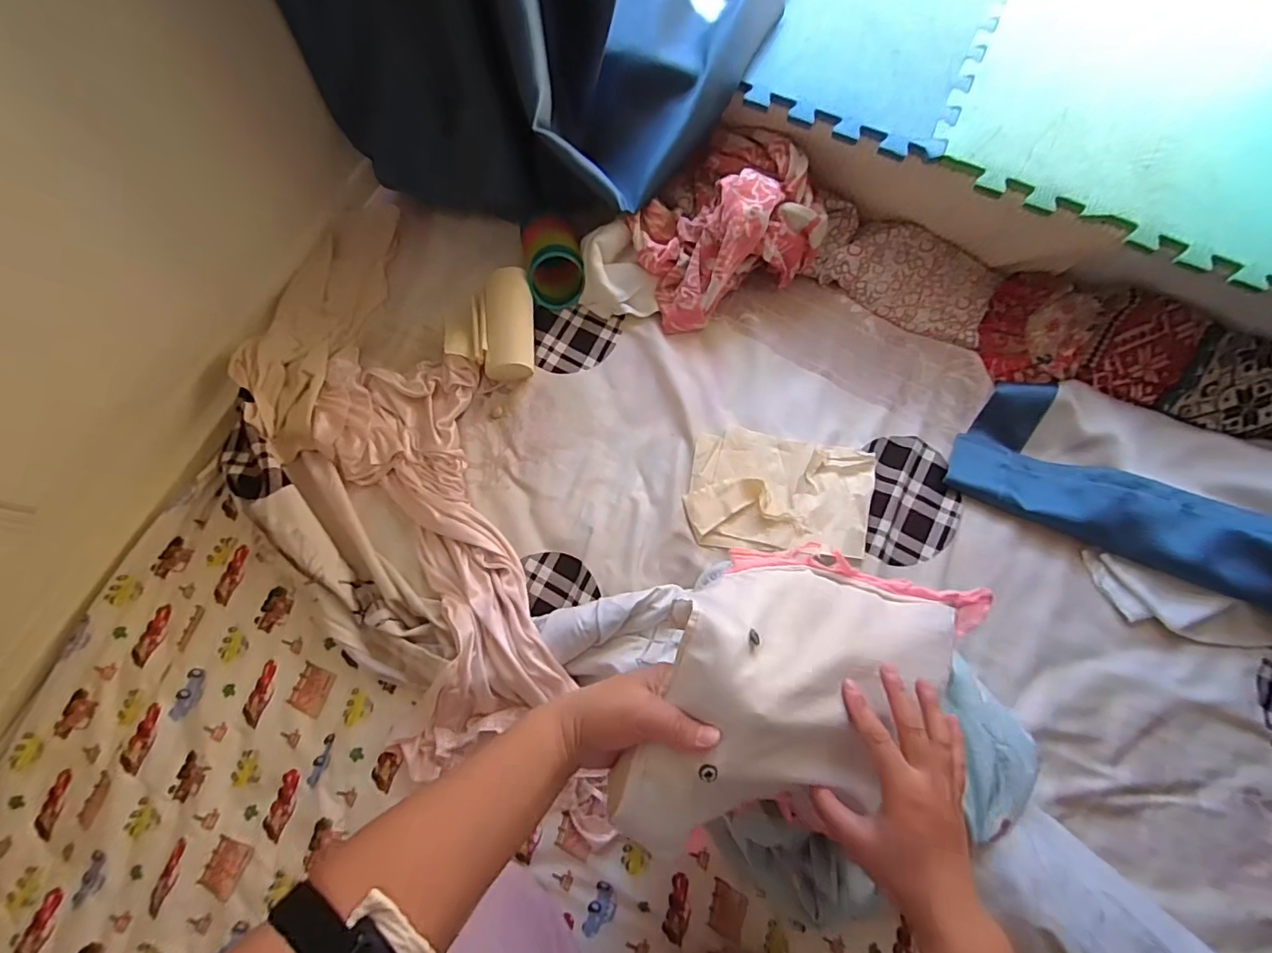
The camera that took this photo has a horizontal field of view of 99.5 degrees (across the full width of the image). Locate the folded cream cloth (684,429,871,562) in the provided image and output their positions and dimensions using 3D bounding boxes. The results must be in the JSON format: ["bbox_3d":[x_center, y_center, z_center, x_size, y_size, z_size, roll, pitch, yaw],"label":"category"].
[{"bbox_3d":[0.204,0.024,0.763,0.250,0.020,0.170,11,76,2],"label":"folded cream cloth"}]

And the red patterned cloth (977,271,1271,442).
[{"bbox_3d":[0.781,-0.163,0.782,0.518,0.085,0.155,18,76,4],"label":"red patterned cloth"}]

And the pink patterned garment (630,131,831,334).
[{"bbox_3d":[0.127,-0.379,0.804,0.263,0.122,0.211,-27,75,-8],"label":"pink patterned garment"}]

